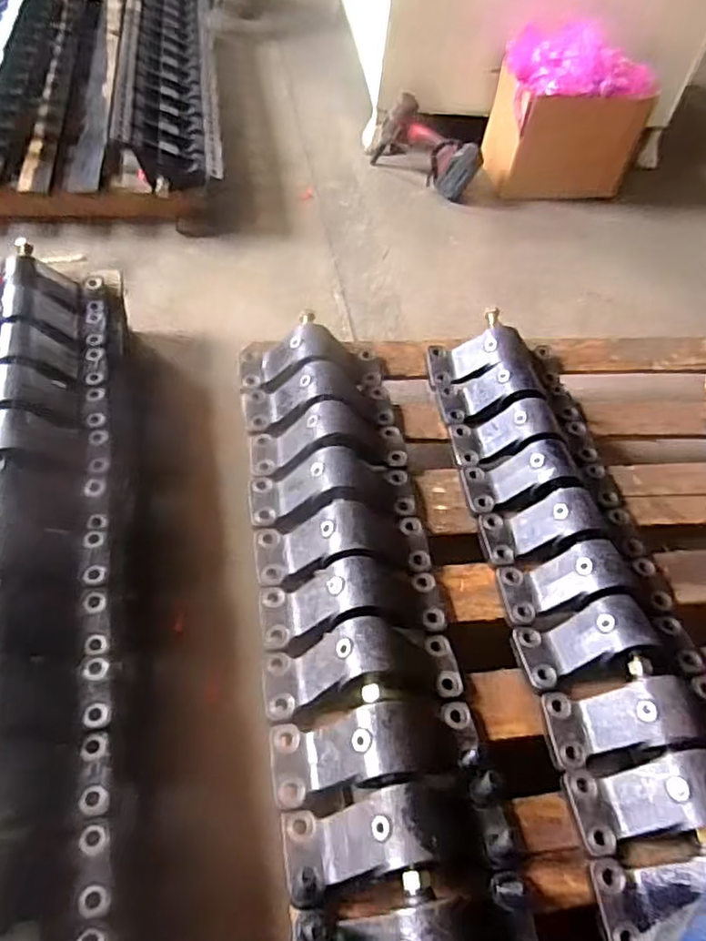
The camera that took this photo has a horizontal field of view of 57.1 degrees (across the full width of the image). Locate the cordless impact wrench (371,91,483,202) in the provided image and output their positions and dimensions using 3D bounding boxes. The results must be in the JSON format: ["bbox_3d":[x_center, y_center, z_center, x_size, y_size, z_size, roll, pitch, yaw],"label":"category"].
[{"bbox_3d":[0.179,-0.812,1.638,0.292,0.176,0.088,31,55,16],"label":"cordless impact wrench"}]

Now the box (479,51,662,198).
[{"bbox_3d":[0.521,-0.841,1.645,0.343,0.268,0.185,-4,54,-11],"label":"box"}]

